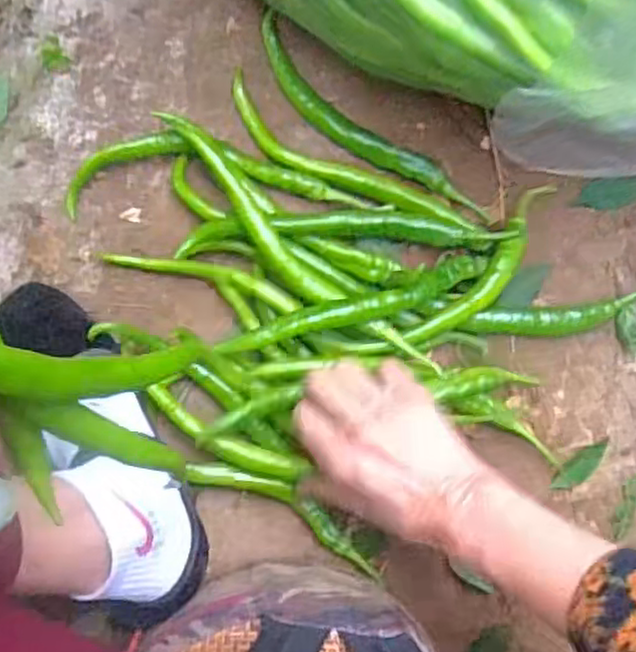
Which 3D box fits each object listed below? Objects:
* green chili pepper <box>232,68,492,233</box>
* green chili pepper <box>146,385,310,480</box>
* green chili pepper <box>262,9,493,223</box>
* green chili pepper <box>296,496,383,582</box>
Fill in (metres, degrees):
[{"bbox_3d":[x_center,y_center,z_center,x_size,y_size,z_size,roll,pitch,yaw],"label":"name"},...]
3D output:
[{"bbox_3d":[0.023,-0.123,0.575,0.231,0.024,0.046,32,85,-1],"label":"green chili pepper"},{"bbox_3d":[-0.072,0.082,0.528,0.122,0.013,0.025,29,85,-1],"label":"green chili pepper"},{"bbox_3d":[0.035,-0.157,0.579,0.239,0.022,0.043,42,85,0],"label":"green chili pepper"},{"bbox_3d":[0.014,0.164,0.543,0.016,0.009,0.087,-42,90,-5],"label":"green chili pepper"}]

